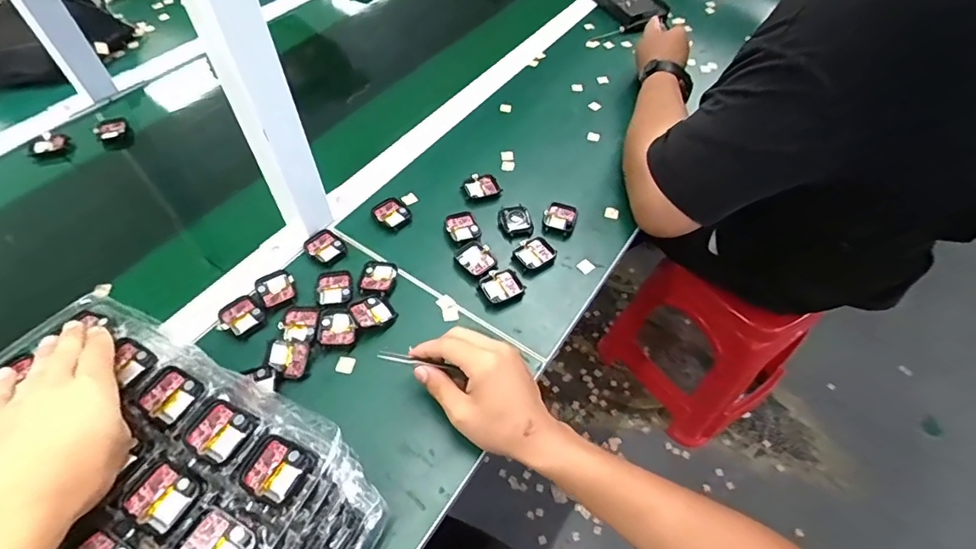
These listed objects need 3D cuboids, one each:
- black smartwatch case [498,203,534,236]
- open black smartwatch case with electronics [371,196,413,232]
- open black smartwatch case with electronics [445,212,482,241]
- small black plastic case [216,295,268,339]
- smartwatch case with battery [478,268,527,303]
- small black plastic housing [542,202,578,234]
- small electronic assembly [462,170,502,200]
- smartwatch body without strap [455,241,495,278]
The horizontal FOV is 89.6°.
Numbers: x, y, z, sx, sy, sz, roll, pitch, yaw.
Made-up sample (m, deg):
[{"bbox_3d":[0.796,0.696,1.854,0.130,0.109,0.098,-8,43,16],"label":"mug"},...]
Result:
[{"bbox_3d":[0.034,-0.065,0.596,0.036,0.008,0.041,-11,58,-12],"label":"black smartwatch case"},{"bbox_3d":[-0.116,-0.075,0.594,0.040,0.009,0.049,-32,64,-24],"label":"open black smartwatch case with electronics"},{"bbox_3d":[-0.030,-0.058,0.583,0.036,0.004,0.045,-14,58,-14],"label":"open black smartwatch case with electronics"},{"bbox_3d":[-0.250,0.044,0.501,0.046,0.004,0.036,40,62,20],"label":"small black plastic case"},{"bbox_3d":[0.015,0.011,0.536,0.043,0.007,0.035,-24,61,-19],"label":"smartwatch case with battery"},{"bbox_3d":[0.088,-0.069,0.599,0.040,0.010,0.050,11,56,2],"label":"small black plastic housing"},{"bbox_3d":[-0.009,-0.114,0.624,0.045,0.006,0.041,-19,60,-17],"label":"small electronic assembly"},{"bbox_3d":[-0.011,-0.018,0.555,0.036,0.006,0.044,-37,66,-25],"label":"smartwatch body without strap"}]

